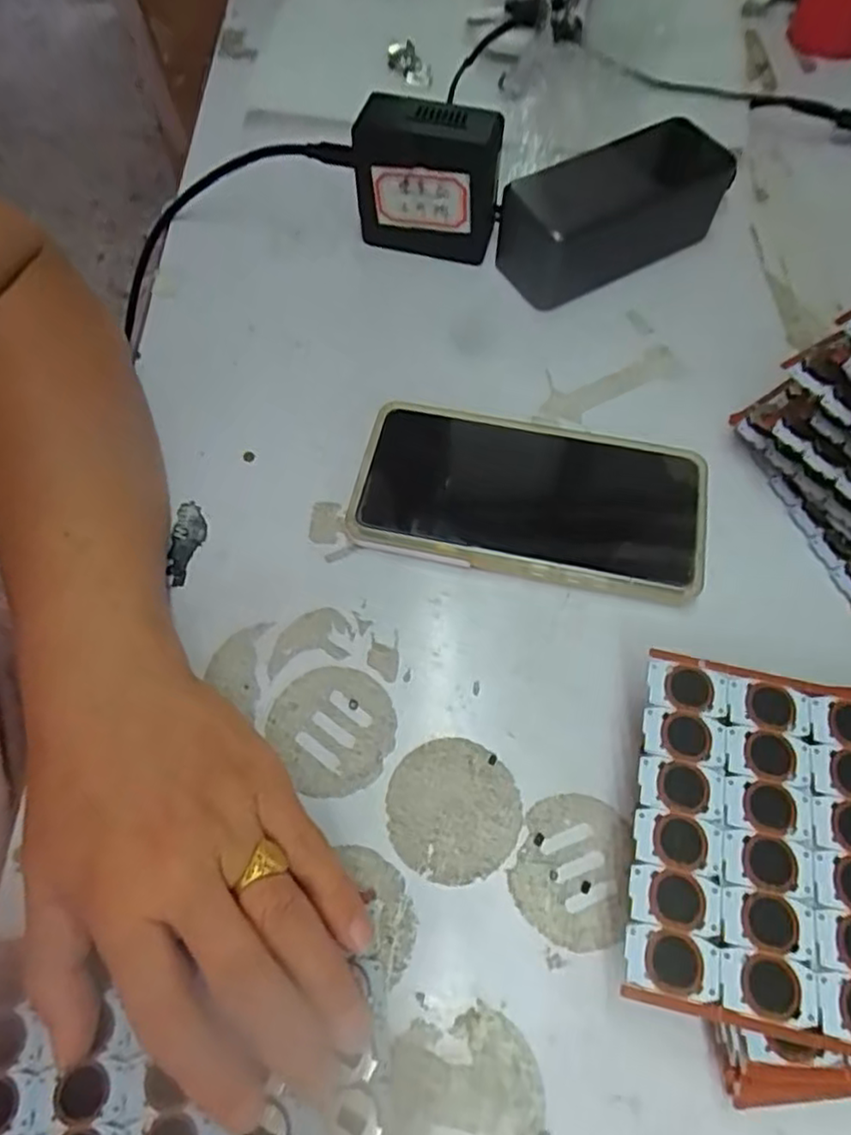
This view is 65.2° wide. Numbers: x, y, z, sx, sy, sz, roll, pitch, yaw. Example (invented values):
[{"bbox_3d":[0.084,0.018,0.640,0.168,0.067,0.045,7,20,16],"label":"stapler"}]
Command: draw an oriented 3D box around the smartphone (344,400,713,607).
[{"bbox_3d":[0.051,-0.036,0.326,0.166,0.012,0.086,10,64,6],"label":"smartphone"}]

